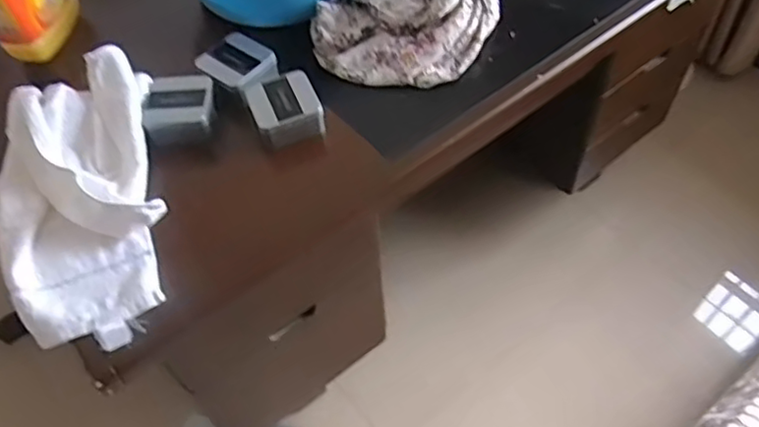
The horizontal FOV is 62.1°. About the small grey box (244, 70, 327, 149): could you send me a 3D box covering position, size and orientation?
[{"bbox_3d":[-0.126,-0.137,0.847,0.090,0.046,0.096,-21,56,-11],"label":"small grey box"}]

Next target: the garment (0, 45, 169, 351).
[{"bbox_3d":[-0.378,-0.019,0.767,0.220,0.073,0.388,-15,55,-7],"label":"garment"}]

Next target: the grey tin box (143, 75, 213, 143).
[{"bbox_3d":[-0.268,-0.143,0.857,0.088,0.041,0.093,-7,54,-1],"label":"grey tin box"}]

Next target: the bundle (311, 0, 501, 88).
[{"bbox_3d":[0.066,-0.341,0.955,0.239,0.085,0.365,21,59,18],"label":"bundle"}]

